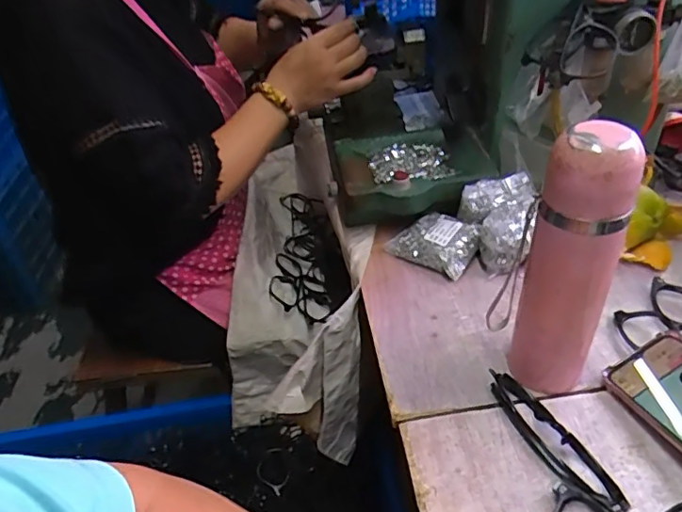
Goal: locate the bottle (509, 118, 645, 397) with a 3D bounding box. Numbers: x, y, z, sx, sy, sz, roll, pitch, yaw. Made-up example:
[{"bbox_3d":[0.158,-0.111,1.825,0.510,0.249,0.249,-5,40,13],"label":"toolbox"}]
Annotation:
[{"bbox_3d":[0.184,0.019,0.442,0.059,0.244,0.053,25,47,32],"label":"bottle"}]

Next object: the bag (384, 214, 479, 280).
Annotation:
[{"bbox_3d":[0.113,-0.017,0.657,0.096,0.040,0.066,28,49,34],"label":"bag"}]

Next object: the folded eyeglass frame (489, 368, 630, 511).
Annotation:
[{"bbox_3d":[0.170,0.144,0.449,0.026,0.040,0.140,-20,41,-18],"label":"folded eyeglass frame"}]

